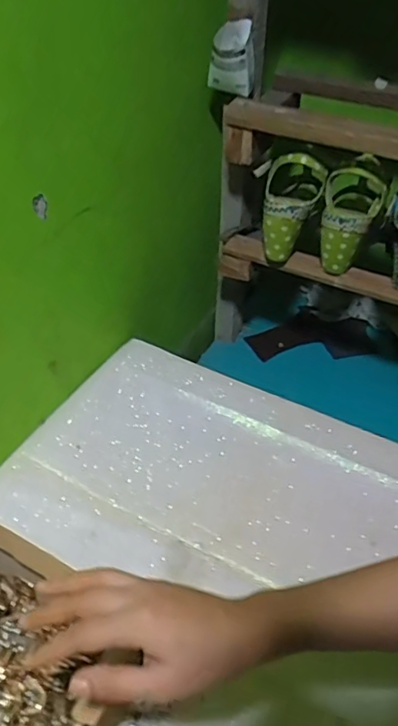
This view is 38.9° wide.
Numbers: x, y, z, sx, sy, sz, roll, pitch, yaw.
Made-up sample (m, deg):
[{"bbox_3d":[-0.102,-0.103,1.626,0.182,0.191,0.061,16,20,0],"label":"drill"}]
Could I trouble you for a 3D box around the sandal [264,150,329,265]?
[{"bbox_3d":[0.117,-0.211,0.776,0.075,0.150,0.061,25,25,22],"label":"sandal"}]

